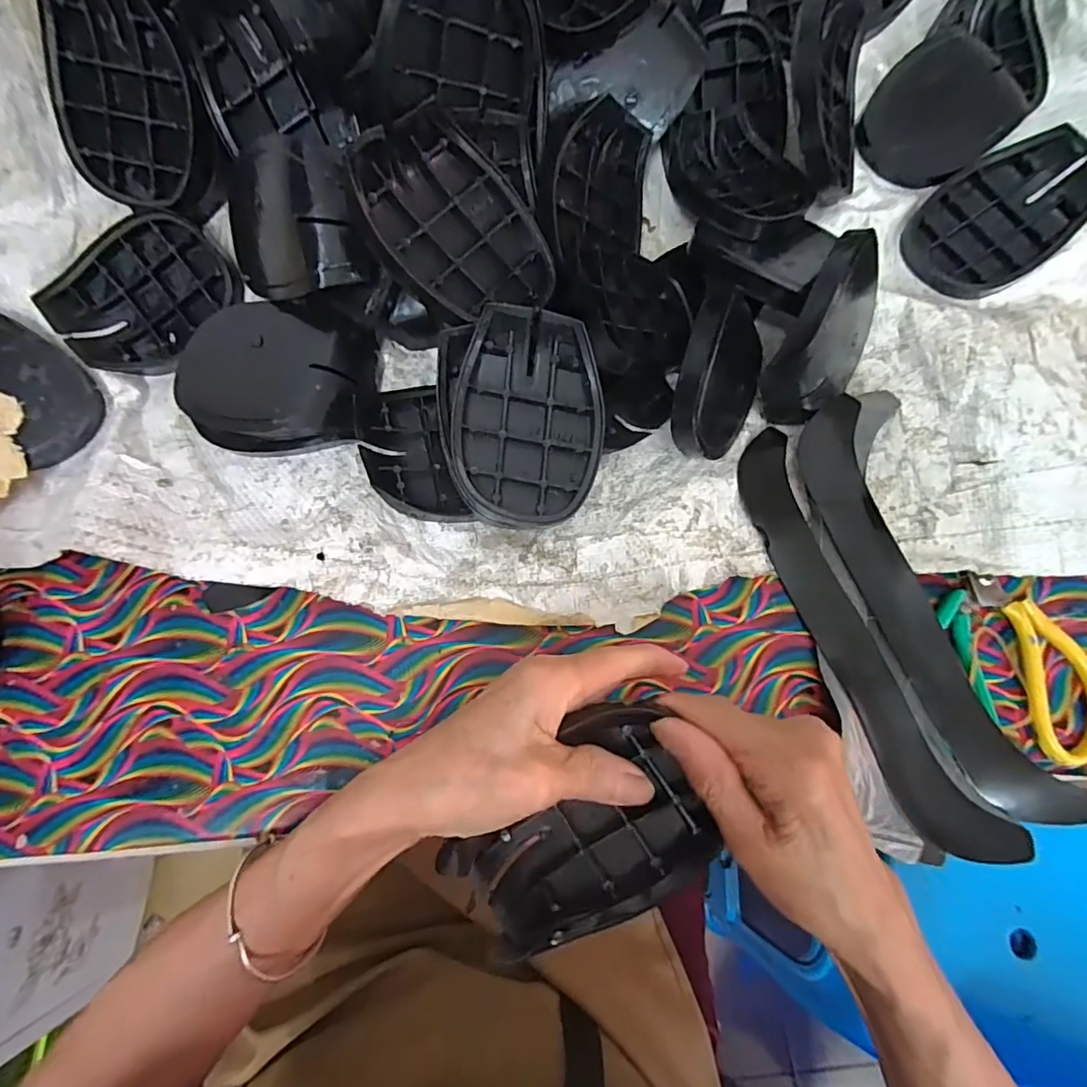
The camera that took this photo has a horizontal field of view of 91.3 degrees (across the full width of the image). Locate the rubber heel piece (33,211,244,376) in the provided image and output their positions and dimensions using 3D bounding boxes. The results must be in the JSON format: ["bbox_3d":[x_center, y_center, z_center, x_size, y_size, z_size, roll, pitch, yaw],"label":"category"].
[{"bbox_3d":[-0.273,-0.173,0.360,0.119,0.030,0.083,-31,98,12],"label":"rubber heel piece"}]

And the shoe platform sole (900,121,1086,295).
[{"bbox_3d":[0.332,-0.238,0.388,0.121,0.025,0.085,-35,83,9],"label":"shoe platform sole"}]

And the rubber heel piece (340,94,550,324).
[{"bbox_3d":[-0.048,-0.187,0.317,0.117,0.025,0.087,47,71,-26],"label":"rubber heel piece"}]

